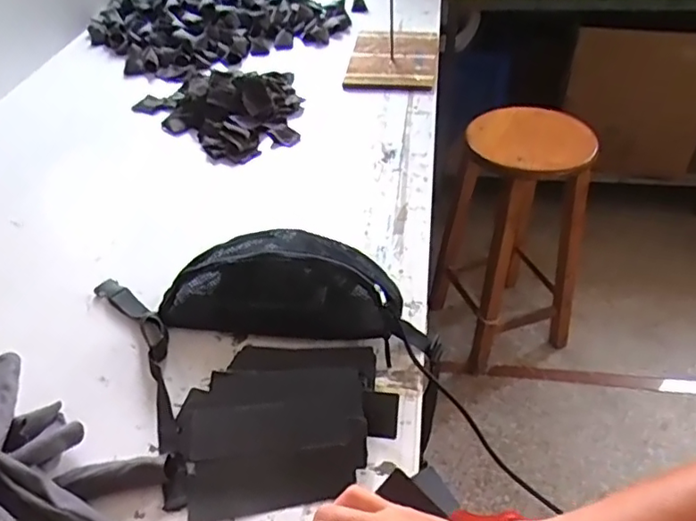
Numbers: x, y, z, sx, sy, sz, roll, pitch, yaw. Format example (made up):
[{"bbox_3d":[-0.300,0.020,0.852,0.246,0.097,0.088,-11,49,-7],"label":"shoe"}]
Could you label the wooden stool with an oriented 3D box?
[{"bbox_3d":[0.406,-0.074,1.524,0.279,0.641,0.368,-10,42,-8],"label":"wooden stool"}]

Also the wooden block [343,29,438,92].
[{"bbox_3d":[0.095,-0.432,1.249,0.177,0.033,0.264,4,42,8],"label":"wooden block"}]

